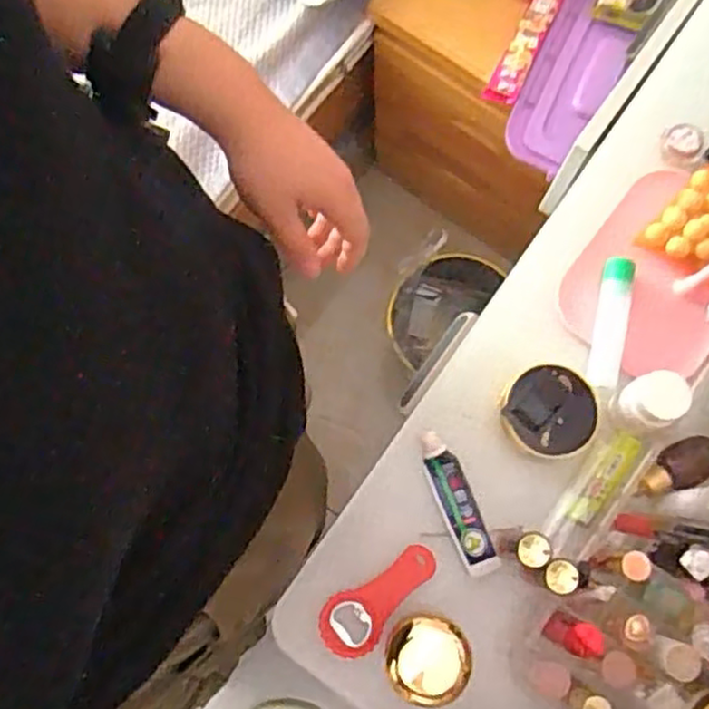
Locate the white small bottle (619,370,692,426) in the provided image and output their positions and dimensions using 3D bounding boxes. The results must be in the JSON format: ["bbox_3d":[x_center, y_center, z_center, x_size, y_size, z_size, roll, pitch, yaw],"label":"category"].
[{"bbox_3d":[0.220,0.037,0.533,0.037,0.066,0.036,0,77,0],"label":"white small bottle"}]

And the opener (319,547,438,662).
[{"bbox_3d":[0.018,0.183,0.535,0.101,0.011,0.044,-42,80,-9],"label":"opener"}]

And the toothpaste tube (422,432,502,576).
[{"bbox_3d":[0.080,0.115,0.551,0.028,0.016,0.112,-22,77,-5],"label":"toothpaste tube"}]

